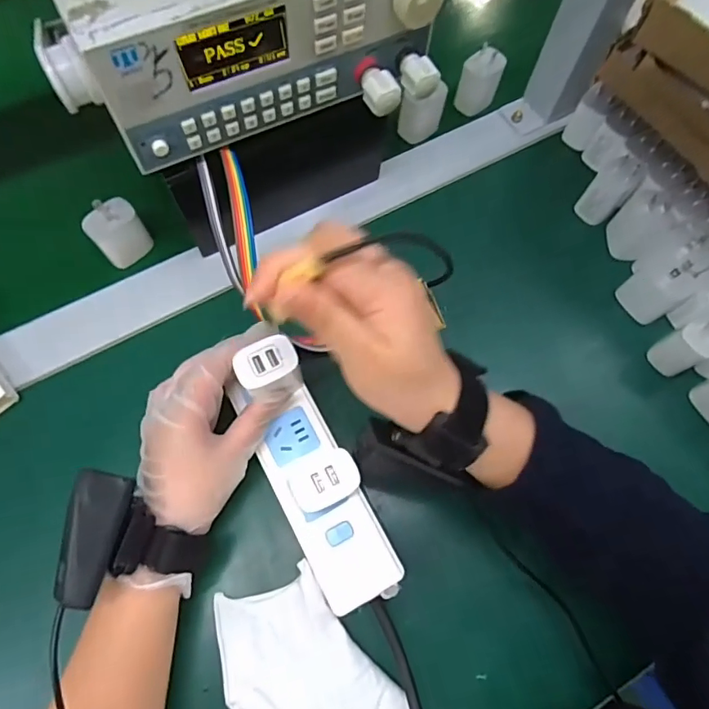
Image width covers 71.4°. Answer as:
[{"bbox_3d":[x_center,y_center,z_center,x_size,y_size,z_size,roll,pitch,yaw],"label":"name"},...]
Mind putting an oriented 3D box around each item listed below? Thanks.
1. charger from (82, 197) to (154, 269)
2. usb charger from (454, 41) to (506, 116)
[{"bbox_3d":[-0.202,-0.104,0.422,0.041,0.056,0.026,-41,75,-15],"label":"charger"},{"bbox_3d":[0.123,-0.270,0.487,0.033,0.052,0.036,0,69,-1],"label":"usb charger"}]

